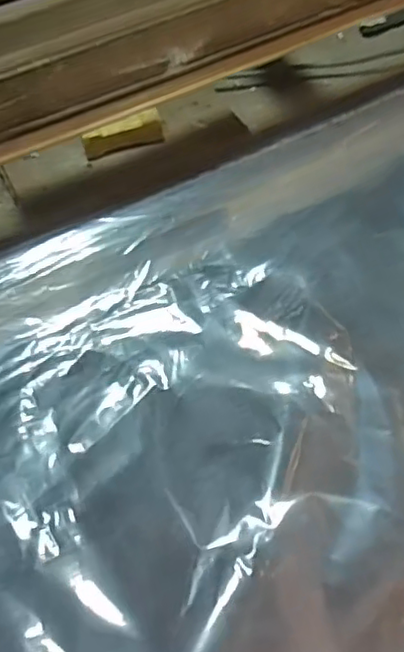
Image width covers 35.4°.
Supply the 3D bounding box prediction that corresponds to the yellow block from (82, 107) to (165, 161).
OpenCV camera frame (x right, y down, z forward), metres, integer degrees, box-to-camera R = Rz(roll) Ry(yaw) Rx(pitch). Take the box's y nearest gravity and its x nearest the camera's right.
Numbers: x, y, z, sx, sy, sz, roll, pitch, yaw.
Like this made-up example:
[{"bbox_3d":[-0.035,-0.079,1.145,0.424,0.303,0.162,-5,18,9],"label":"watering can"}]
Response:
[{"bbox_3d":[-0.047,-0.115,0.381,0.048,0.017,0.009,-23,61,-10],"label":"yellow block"}]

